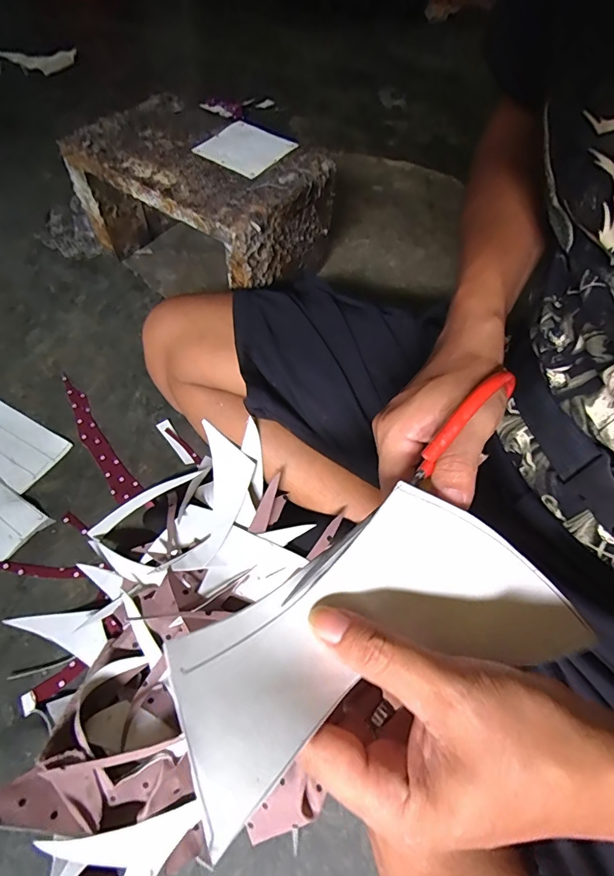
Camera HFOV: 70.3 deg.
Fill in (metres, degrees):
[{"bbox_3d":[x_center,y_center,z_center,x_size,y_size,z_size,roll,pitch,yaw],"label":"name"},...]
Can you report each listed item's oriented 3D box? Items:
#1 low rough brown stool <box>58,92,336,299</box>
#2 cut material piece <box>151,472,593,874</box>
[{"bbox_3d":[-0.144,-0.327,0.640,0.304,0.173,0.204,30,62,13],"label":"low rough brown stool"},{"bbox_3d":[0.040,0.086,0.210,0.201,0.029,0.096,-16,62,-22],"label":"cut material piece"}]

